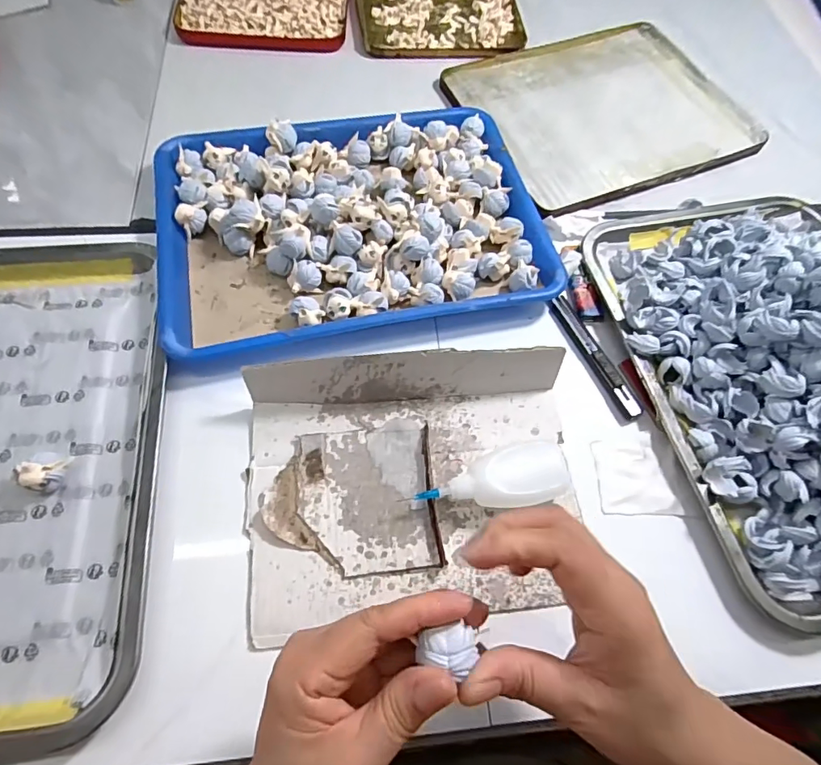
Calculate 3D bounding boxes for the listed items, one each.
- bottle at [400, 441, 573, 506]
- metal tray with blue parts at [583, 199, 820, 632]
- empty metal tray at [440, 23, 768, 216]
[{"bbox_3d":[0.061,0.070,0.338,0.119,0.031,0.041,-12,67,-8],"label":"bottle"},{"bbox_3d":[0.307,-0.019,0.370,0.235,0.082,0.346,-11,67,-8],"label":"metal tray with blue parts"},{"bbox_3d":[0.214,-0.308,0.536,0.291,0.012,0.236,-21,69,-12],"label":"empty metal tray"}]

